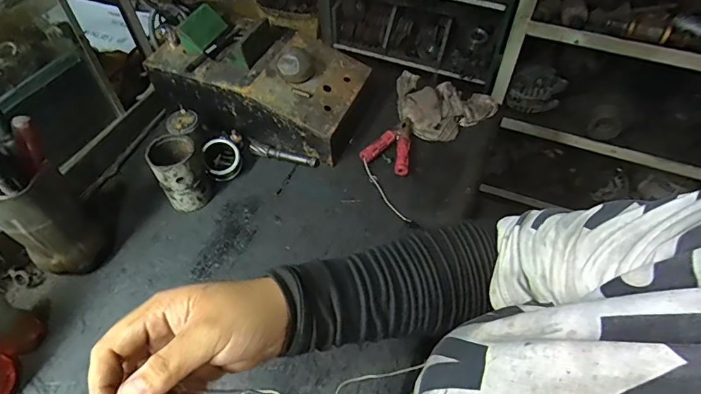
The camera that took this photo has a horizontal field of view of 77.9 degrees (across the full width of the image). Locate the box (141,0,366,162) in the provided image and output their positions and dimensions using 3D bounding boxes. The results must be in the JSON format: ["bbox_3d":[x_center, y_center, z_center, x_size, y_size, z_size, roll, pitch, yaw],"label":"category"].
[{"bbox_3d":[-0.150,-0.208,0.760,0.335,0.145,0.181,19,57,15],"label":"box"}]

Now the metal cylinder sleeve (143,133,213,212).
[{"bbox_3d":[-0.258,-0.032,0.665,0.063,0.108,0.069,-1,54,1],"label":"metal cylinder sleeve"}]

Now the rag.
[{"bbox_3d":[0.161,-0.171,0.790,0.194,0.045,0.150,21,57,16],"label":"rag"}]

